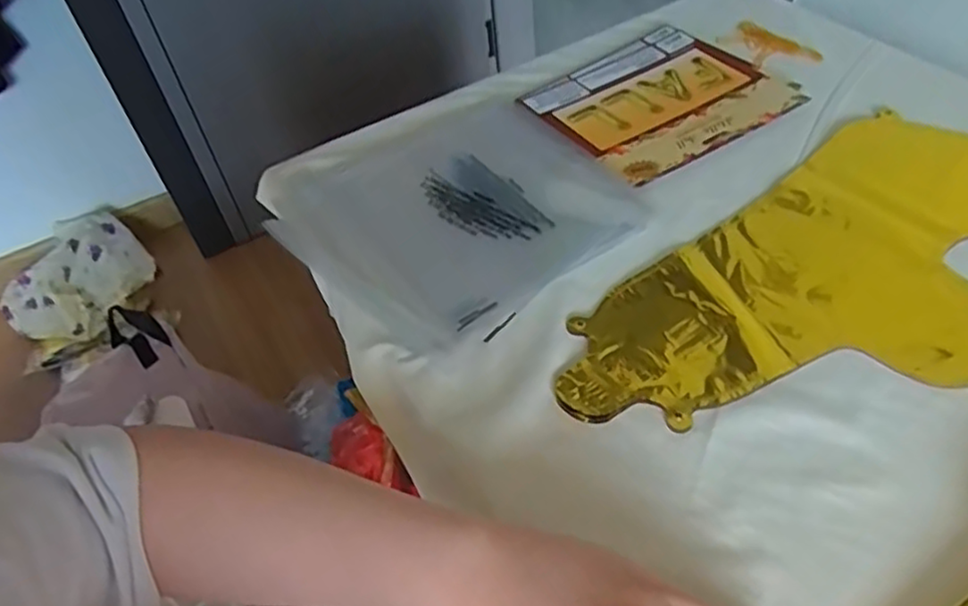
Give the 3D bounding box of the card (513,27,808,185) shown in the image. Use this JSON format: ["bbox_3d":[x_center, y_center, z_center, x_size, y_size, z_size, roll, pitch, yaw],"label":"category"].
[{"bbox_3d":[0.153,-0.182,0.627,0.190,0.006,0.169,-28,50,-18],"label":"card"}]

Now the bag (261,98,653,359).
[{"bbox_3d":[-0.022,-0.077,0.548,0.239,0.020,0.223,-32,52,-21],"label":"bag"}]

